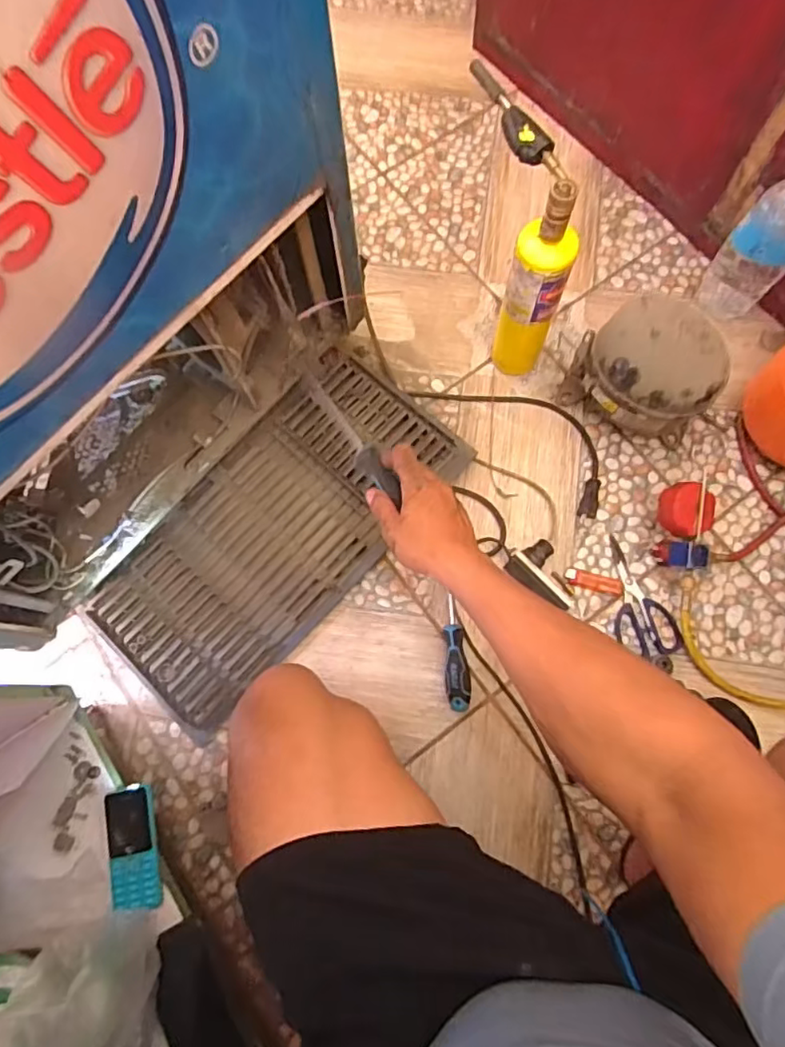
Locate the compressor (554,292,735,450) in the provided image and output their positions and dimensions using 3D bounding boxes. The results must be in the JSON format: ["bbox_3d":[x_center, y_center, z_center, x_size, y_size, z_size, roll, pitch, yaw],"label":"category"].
[{"bbox_3d":[0.344,-0.204,0.813,0.186,0.180,0.127,41,80,11],"label":"compressor"}]

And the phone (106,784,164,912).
[{"bbox_3d":[-0.285,0.354,0.647,0.054,0.013,0.123,-9,75,-1],"label":"phone"}]

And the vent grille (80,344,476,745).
[{"bbox_3d":[-0.168,0.006,0.851,0.278,0.036,0.549,42,80,11],"label":"vent grille"}]

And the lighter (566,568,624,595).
[{"bbox_3d":[0.284,0.082,0.832,0.079,0.006,0.022,13,76,5],"label":"lighter"}]

